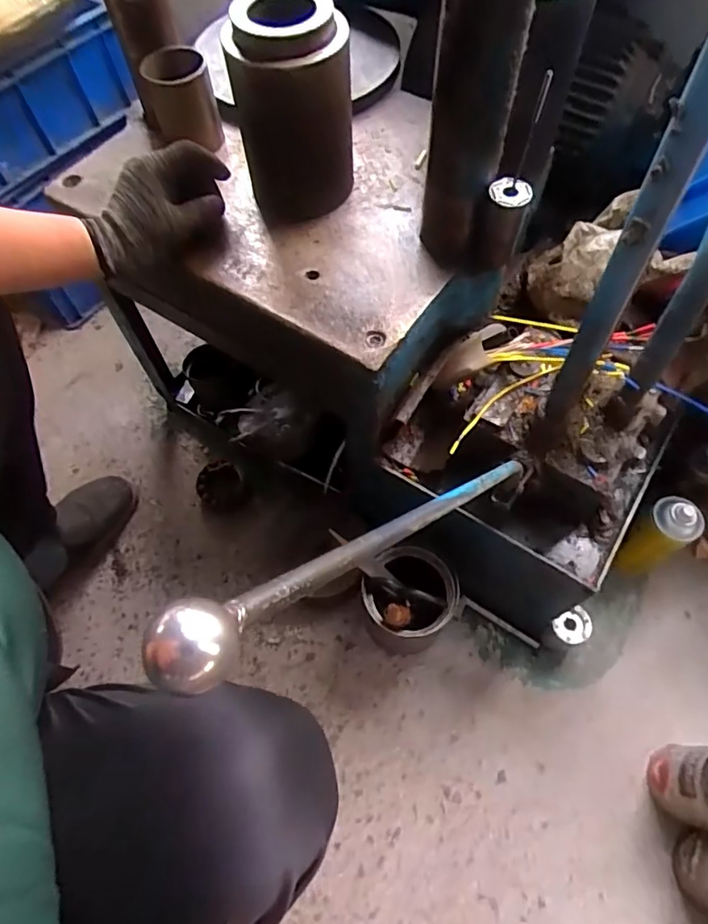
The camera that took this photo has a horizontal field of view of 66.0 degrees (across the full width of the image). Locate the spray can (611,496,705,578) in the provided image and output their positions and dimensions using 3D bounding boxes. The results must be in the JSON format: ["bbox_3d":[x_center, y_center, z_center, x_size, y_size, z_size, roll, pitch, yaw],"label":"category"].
[{"bbox_3d":[0.421,0.109,0.778,0.068,0.178,0.069,7,66,4],"label":"spray can"}]

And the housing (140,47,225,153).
[{"bbox_3d":[-0.195,-0.415,0.626,0.067,0.086,0.077,-20,63,-8],"label":"housing"}]

